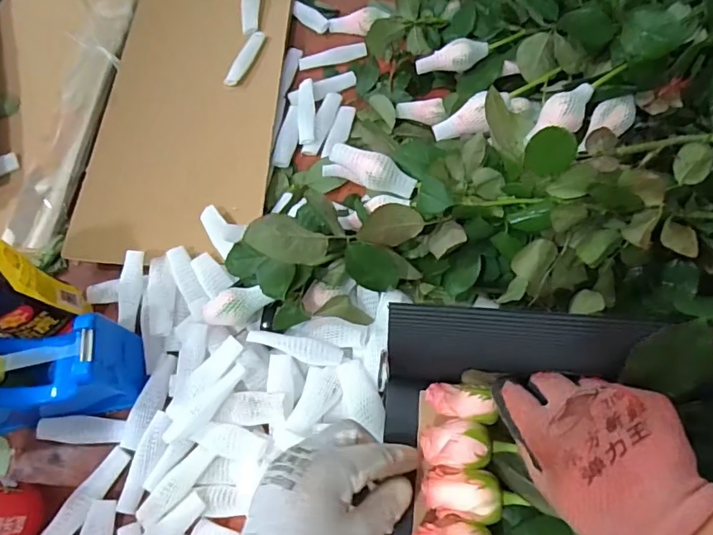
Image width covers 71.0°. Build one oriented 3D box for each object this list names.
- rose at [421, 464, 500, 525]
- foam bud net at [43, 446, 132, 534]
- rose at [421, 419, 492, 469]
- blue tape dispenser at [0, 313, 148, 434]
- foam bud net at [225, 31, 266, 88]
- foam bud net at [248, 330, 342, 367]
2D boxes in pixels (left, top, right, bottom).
[{"bbox_3d":[0.068,0.146,0.324,0.048,0.028,0.030,7,65,7],"label":"rose"},{"bbox_3d":[-0.236,0.201,0.435,0.023,0.006,0.094,31,70,17],"label":"foam bud net"},{"bbox_3d":[0.067,0.117,0.335,0.044,0.027,0.031,6,65,7],"label":"rose"},{"bbox_3d":[-0.299,0.101,0.448,0.192,0.111,0.070,-10,64,-1],"label":"blue tape dispenser"},{"bbox_3d":[-0.145,-0.272,0.648,0.021,0.007,0.095,17,67,12],"label":"foam bud net"},{"bbox_3d":[-0.055,0.070,0.447,0.085,0.010,0.023,14,66,10],"label":"foam bud net"}]

